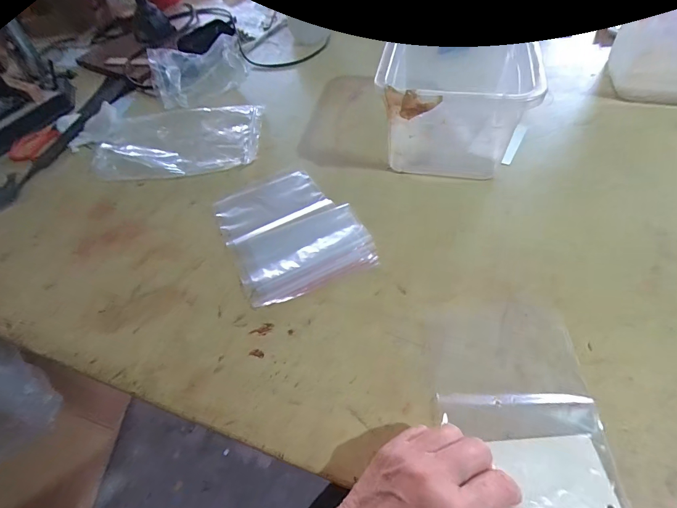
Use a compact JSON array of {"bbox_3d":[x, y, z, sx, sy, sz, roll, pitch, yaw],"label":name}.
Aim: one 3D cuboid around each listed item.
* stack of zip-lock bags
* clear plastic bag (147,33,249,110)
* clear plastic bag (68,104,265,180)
[{"bbox_3d":[-0.060,-0.034,0.462,0.149,0.012,0.192,-22,53,-12],"label":"stack of zip-lock bags"},{"bbox_3d":[-0.249,-0.331,0.680,0.167,0.060,0.110,-17,52,-8],"label":"clear plastic bag"},{"bbox_3d":[-0.281,-0.185,0.589,0.327,0.027,0.169,4,52,9],"label":"clear plastic bag"}]

